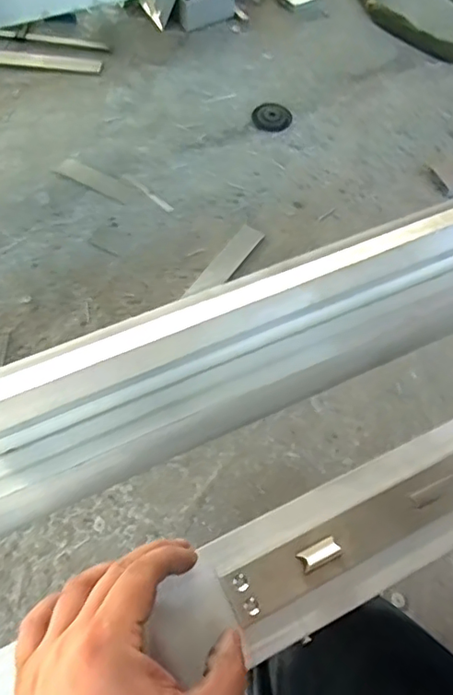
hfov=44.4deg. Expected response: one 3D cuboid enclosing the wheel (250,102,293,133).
[{"bbox_3d":[0.104,-0.546,1.316,0.086,0.021,0.085,1,60,-1],"label":"wheel"}]

